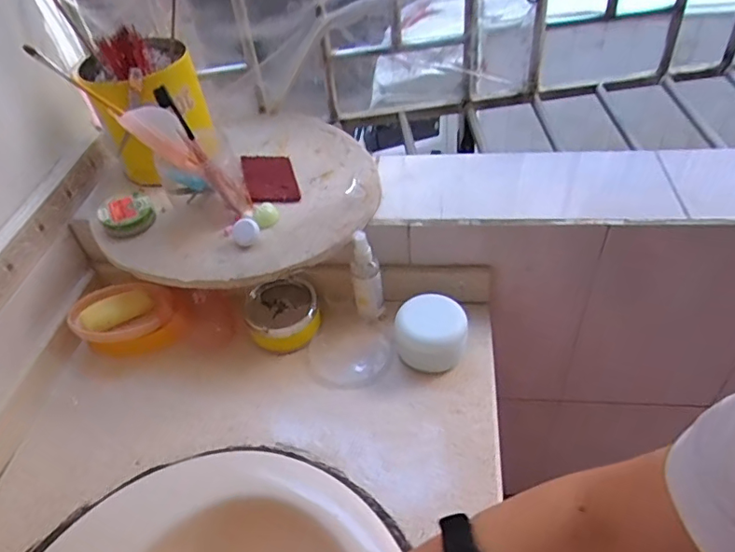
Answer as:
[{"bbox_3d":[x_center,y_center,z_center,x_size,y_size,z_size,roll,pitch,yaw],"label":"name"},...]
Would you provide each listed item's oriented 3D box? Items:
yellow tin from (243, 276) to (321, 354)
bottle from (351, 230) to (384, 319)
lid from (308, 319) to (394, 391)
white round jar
[{"bbox_3d":[-0.114,0.054,0.735,0.093,0.052,0.093,-3,44,3],"label":"yellow tin"},{"bbox_3d":[0.000,0.003,0.714,0.036,0.135,0.028,7,46,14],"label":"bottle"},{"bbox_3d":[-0.027,0.103,0.740,0.112,0.031,0.116,-3,44,3],"label":"lid"},{"bbox_3d":[0.080,0.075,0.687,0.087,0.065,0.076,1,45,8],"label":"white round jar"}]

